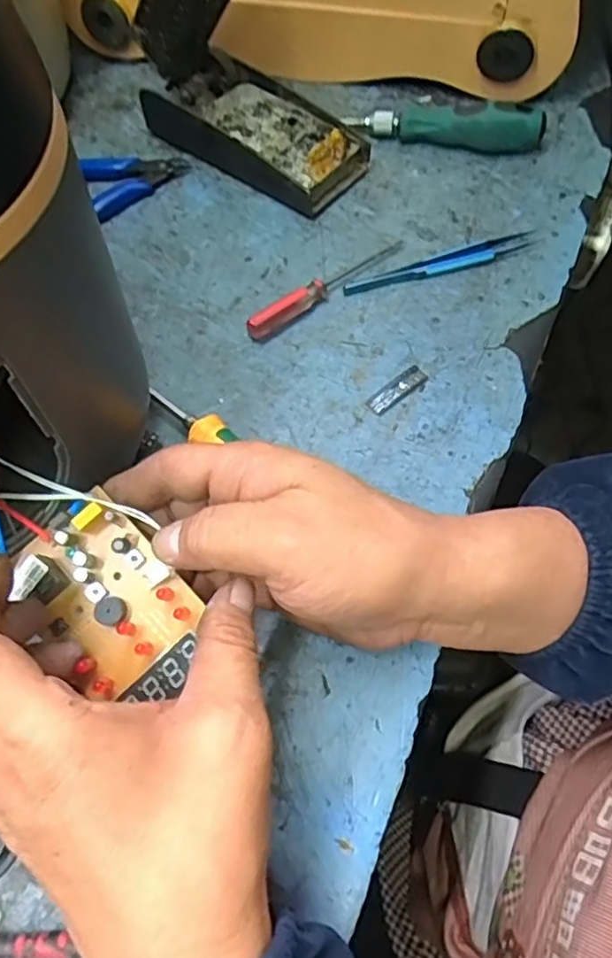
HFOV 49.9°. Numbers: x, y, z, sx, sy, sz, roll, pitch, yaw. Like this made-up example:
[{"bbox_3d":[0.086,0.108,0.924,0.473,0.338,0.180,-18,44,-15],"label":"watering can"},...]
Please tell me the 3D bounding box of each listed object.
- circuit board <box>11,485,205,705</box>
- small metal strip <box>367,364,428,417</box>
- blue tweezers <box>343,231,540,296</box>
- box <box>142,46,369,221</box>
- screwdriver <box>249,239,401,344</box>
[{"bbox_3d":[-0.082,0.051,0.278,0.055,0.022,0.086,-36,76,-14],"label":"circuit board"},{"bbox_3d":[0.053,-0.053,0.384,0.041,0.004,0.014,-37,68,-17],"label":"small metal strip"},{"bbox_3d":[0.088,-0.139,0.425,0.131,0.006,0.016,-19,64,-8],"label":"blue tweezers"},{"bbox_3d":[-0.035,-0.250,0.470,0.152,0.035,0.072,34,68,17],"label":"box"},{"bbox_3d":[0.014,-0.123,0.416,0.121,0.013,0.012,-37,68,-16],"label":"screwdriver"}]

